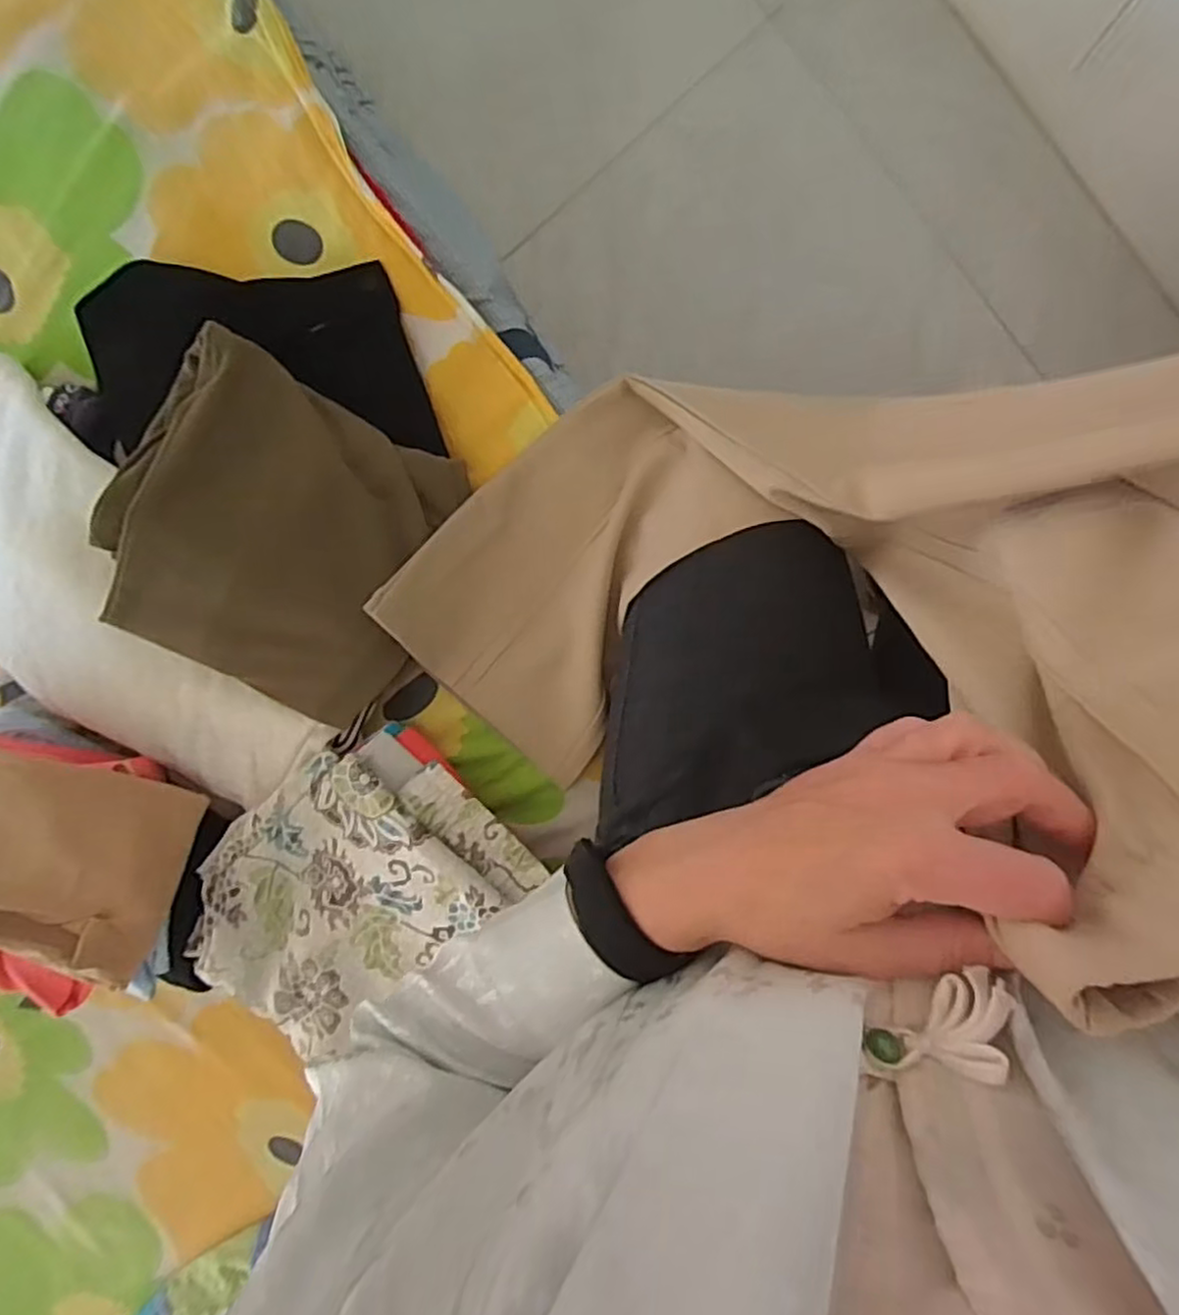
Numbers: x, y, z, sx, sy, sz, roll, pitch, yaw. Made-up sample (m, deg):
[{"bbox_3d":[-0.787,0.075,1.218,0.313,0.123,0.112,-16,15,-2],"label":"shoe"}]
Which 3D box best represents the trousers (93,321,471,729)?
[{"bbox_3d":[-0.246,-0.094,0.577,0.244,0.046,0.238,28,91,-22],"label":"trousers"}]

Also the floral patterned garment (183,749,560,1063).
[{"bbox_3d":[-0.216,0.196,0.620,0.295,0.041,0.217,-34,91,9],"label":"floral patterned garment"}]

